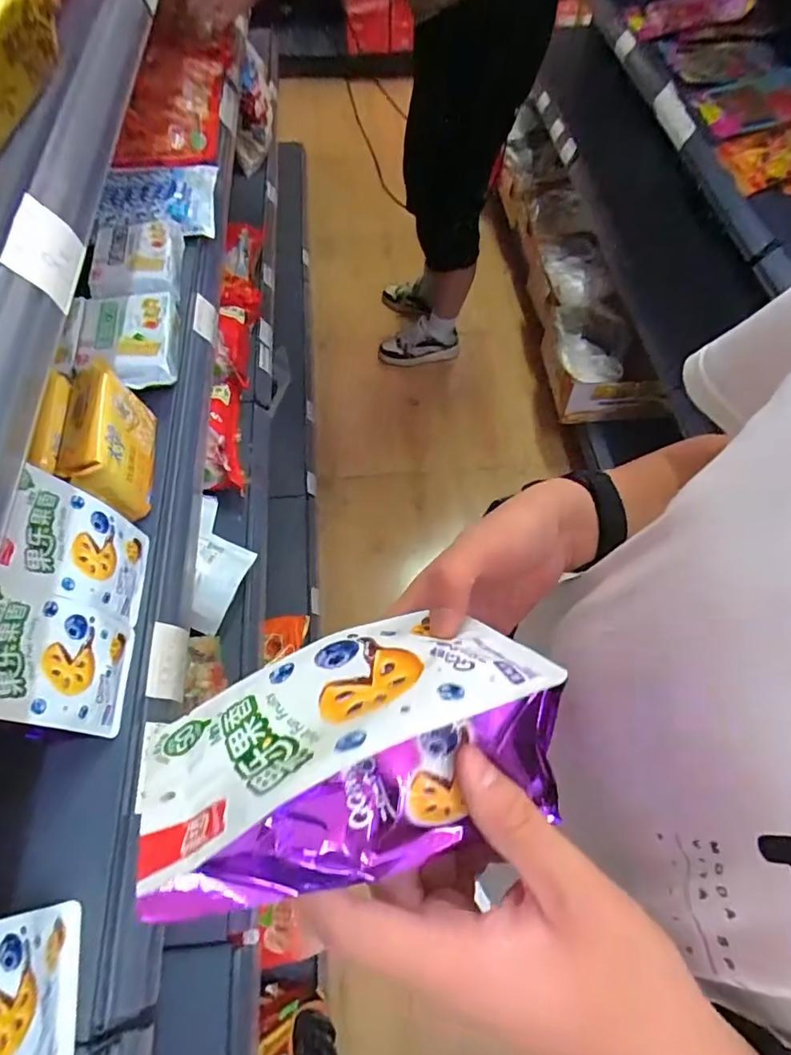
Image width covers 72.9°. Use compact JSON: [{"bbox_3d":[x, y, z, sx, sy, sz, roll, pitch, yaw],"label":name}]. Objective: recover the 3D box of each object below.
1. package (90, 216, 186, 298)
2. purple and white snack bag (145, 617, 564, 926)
[{"bbox_3d":[-0.349,-0.361,0.718,0.110,0.033,0.169,-7,62,-5],"label":"package"},{"bbox_3d":[-0.015,0.091,0.223,0.158,0.102,0.063,-24,107,-16],"label":"purple and white snack bag"}]

